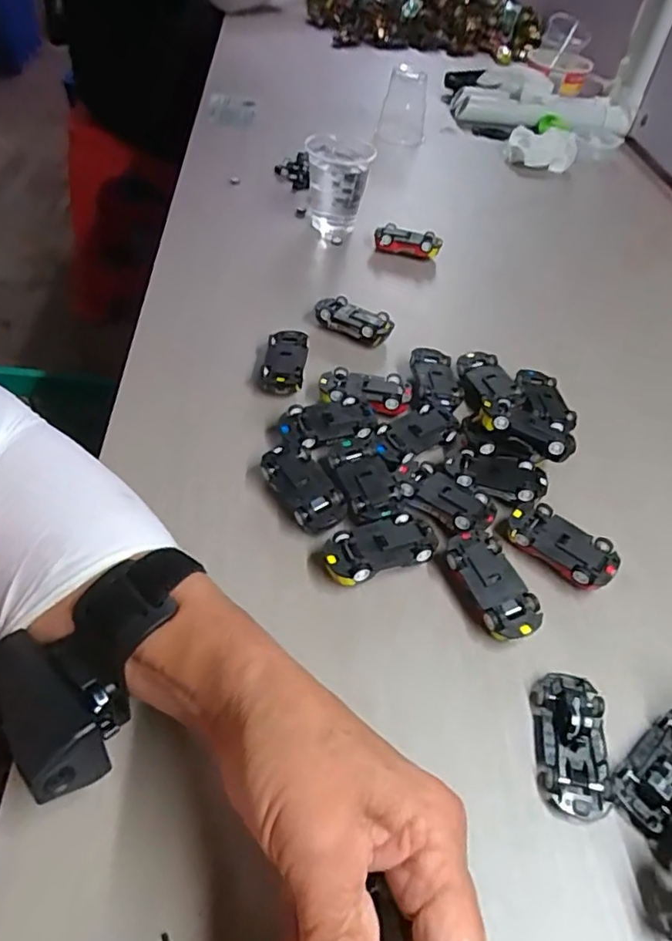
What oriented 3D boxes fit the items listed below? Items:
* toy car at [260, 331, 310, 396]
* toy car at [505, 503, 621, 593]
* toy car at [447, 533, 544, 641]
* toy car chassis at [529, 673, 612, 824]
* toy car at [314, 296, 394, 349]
[{"bbox_3d":[-0.037,-0.079,0.450,0.030,0.019,0.061,6,47,-2],"label":"toy car"},{"bbox_3d":[0.134,0.047,0.364,0.063,0.022,0.031,35,53,23],"label":"toy car"},{"bbox_3d":[0.086,0.065,0.338,0.031,0.019,0.063,-15,51,-20],"label":"toy car"},{"bbox_3d":[0.113,0.129,0.290,0.033,0.011,0.065,12,47,4],"label":"toy car chassis"},{"bbox_3d":[0.014,-0.118,0.493,0.062,0.023,0.028,28,50,18],"label":"toy car"}]

